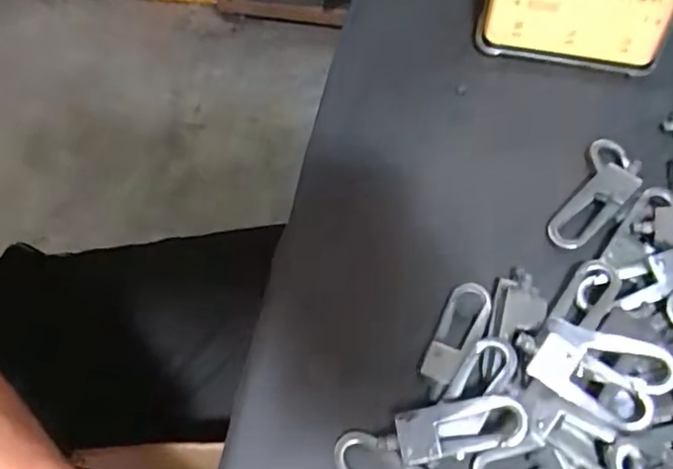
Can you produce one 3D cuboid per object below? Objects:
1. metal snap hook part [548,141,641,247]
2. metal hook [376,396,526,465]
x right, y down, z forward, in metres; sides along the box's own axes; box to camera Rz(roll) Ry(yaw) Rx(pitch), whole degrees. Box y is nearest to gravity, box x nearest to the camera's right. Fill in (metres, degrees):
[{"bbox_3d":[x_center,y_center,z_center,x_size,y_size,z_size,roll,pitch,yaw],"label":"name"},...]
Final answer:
[{"bbox_3d":[0.100,-0.016,0.224,0.021,0.011,0.053,28,65,16],"label":"metal snap hook part"},{"bbox_3d":[0.035,0.059,0.177,0.043,0.005,0.015,-12,62,6],"label":"metal hook"}]

